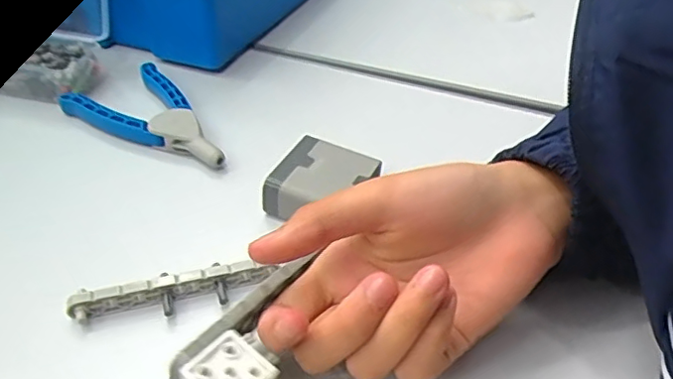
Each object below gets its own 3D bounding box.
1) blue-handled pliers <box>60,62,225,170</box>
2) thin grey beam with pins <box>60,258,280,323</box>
[{"bbox_3d":[-0.120,-0.047,0.378,0.124,0.014,0.067,33,48,31],"label":"blue-handled pliers"},{"bbox_3d":[-0.076,0.049,0.270,0.093,0.012,0.017,-12,42,-16],"label":"thin grey beam with pins"}]

